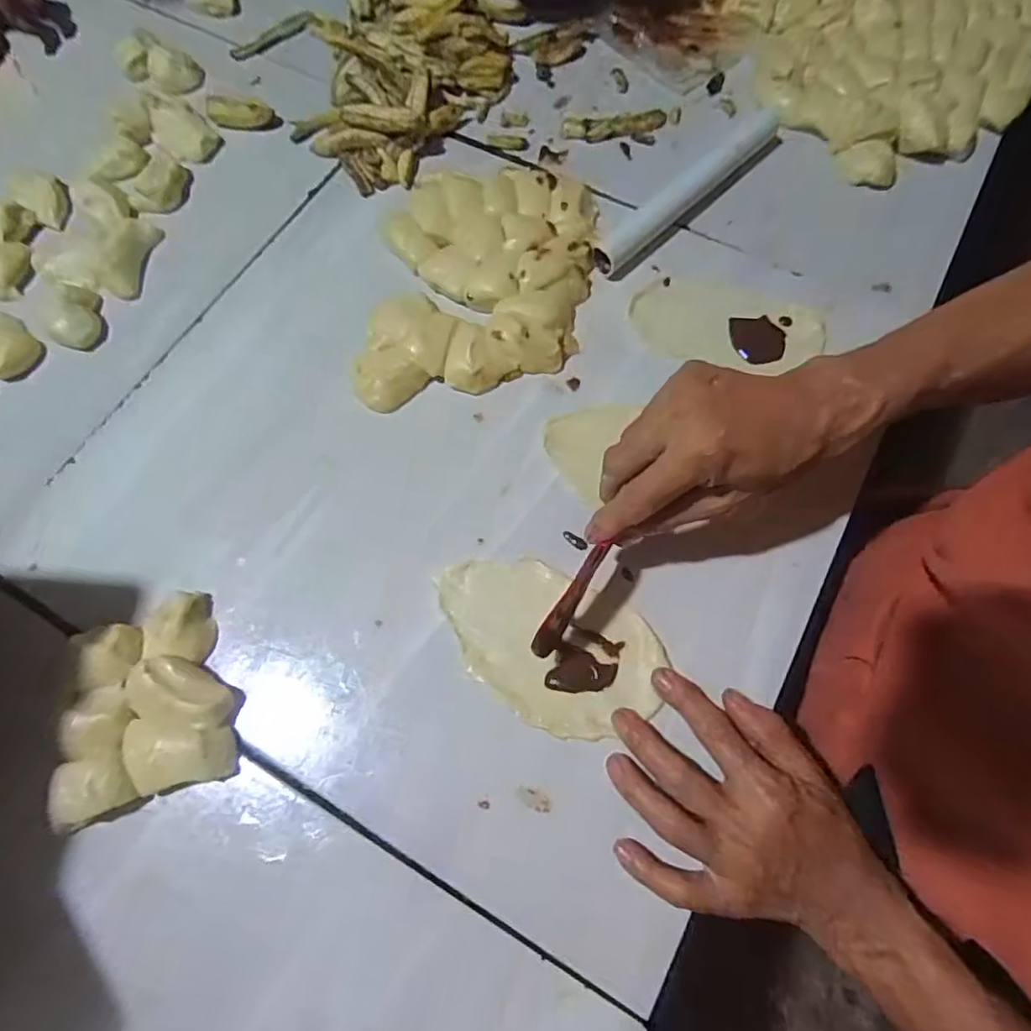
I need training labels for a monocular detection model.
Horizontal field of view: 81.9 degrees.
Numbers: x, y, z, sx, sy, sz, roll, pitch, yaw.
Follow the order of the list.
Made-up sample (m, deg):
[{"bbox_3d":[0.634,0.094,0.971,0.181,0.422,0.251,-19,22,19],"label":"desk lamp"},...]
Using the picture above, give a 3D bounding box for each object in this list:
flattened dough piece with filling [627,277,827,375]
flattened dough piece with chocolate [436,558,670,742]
[{"bbox_3d":[0.162,-0.147,0.457,0.141,0.011,0.069,16,71,5],"label":"flattened dough piece with filling"},{"bbox_3d":[0.017,0.079,0.369,0.143,0.004,0.088,25,71,10],"label":"flattened dough piece with chocolate"}]

